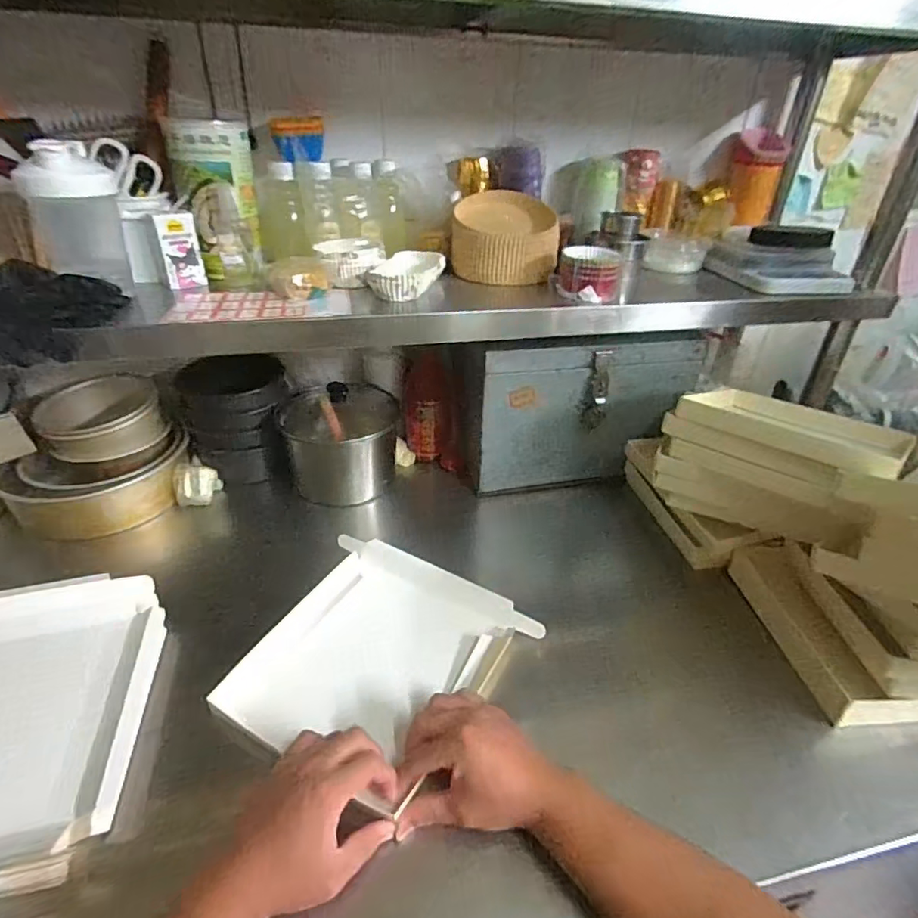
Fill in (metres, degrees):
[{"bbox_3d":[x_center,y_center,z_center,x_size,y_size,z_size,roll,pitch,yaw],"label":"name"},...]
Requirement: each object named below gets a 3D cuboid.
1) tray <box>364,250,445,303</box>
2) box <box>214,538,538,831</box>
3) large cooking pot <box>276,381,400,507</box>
[{"bbox_3d":[-0.069,-0.245,0.702,0.100,0.030,0.137,1,34,-2],"label":"tray"},{"bbox_3d":[-0.082,0.216,0.586,0.237,0.029,0.268,18,37,21],"label":"box"},{"bbox_3d":[-0.194,-0.034,0.878,0.188,0.154,0.147,-5,35,-12],"label":"large cooking pot"}]

